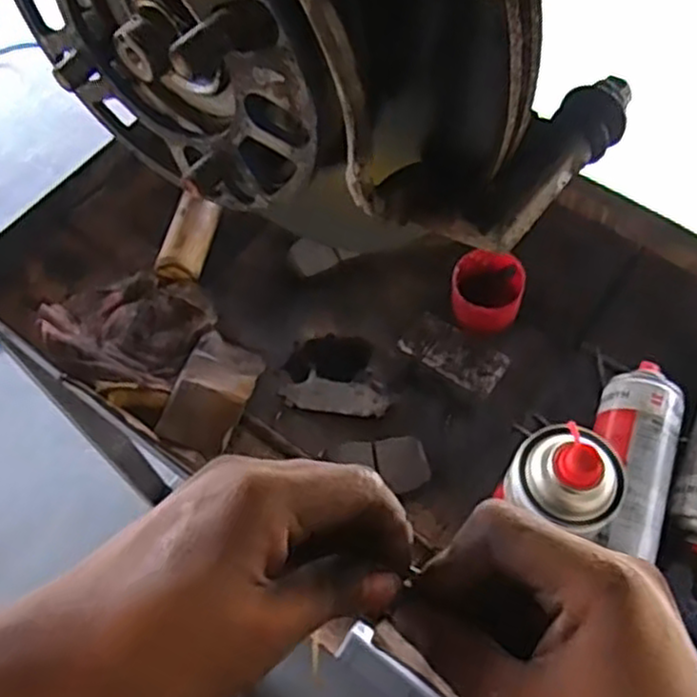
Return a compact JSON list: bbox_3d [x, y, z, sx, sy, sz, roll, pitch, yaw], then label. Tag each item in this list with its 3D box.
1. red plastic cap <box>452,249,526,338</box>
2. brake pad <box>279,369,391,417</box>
[{"bbox_3d":[0.131,-0.051,0.698,0.064,0.042,0.075,2,62,4],"label":"red plastic cap"},{"bbox_3d":[-0.012,0.042,0.681,0.097,0.007,0.036,6,63,7],"label":"brake pad"}]

